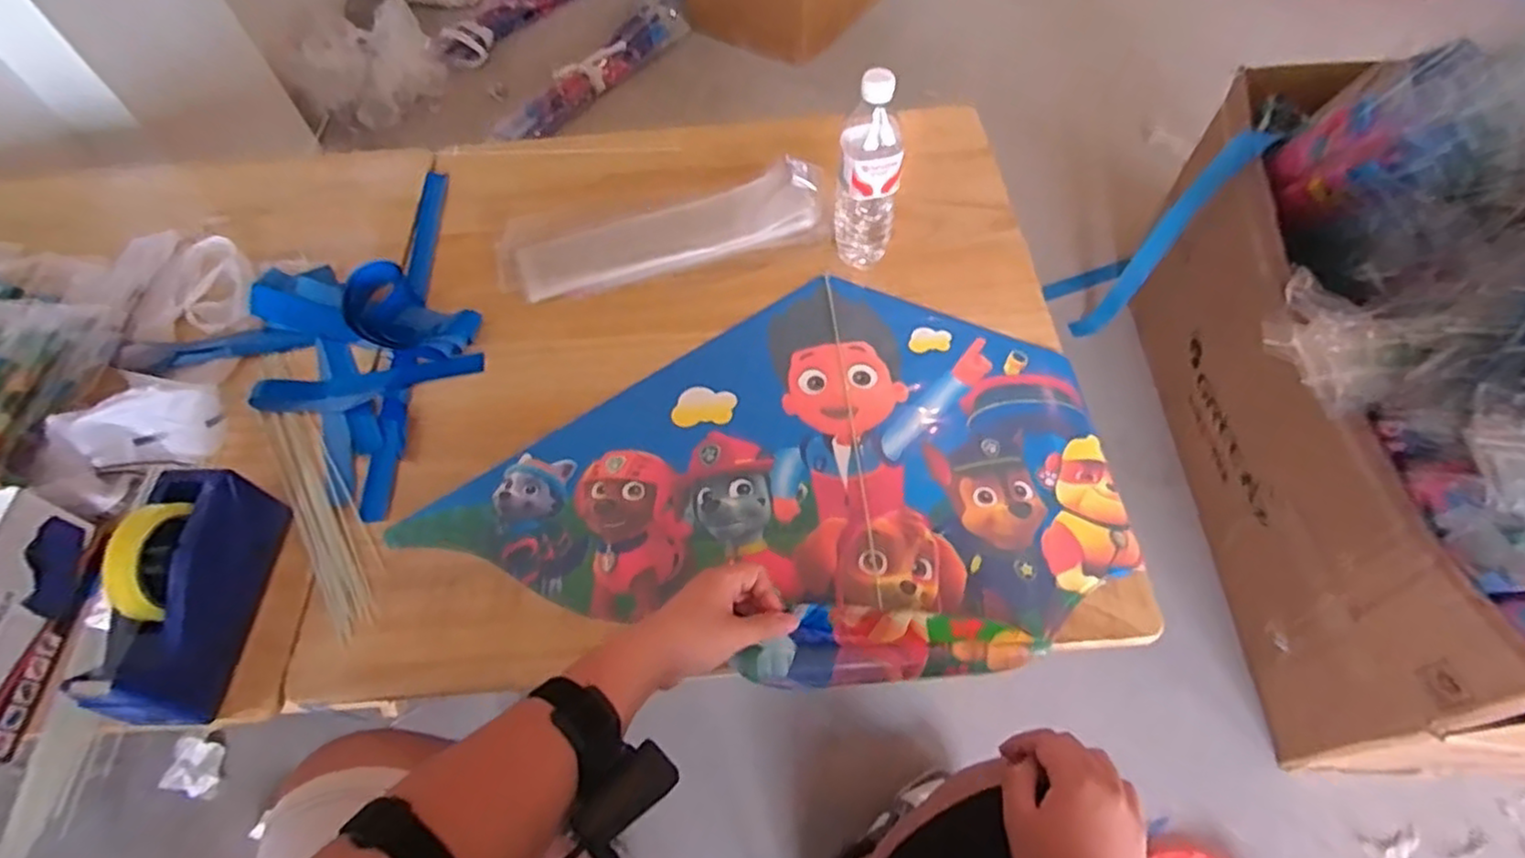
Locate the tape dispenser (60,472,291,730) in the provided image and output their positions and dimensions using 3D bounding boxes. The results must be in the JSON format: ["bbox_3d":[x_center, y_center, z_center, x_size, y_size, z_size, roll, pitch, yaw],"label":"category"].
[{"bbox_3d":[-0.502,0.143,0.617,0.063,0.128,0.205,-5,60,-1],"label":"tape dispenser"}]

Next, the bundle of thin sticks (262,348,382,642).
[{"bbox_3d":[-0.472,0.049,0.744,0.054,0.013,0.373,-30,63,-15],"label":"bundle of thin sticks"}]

